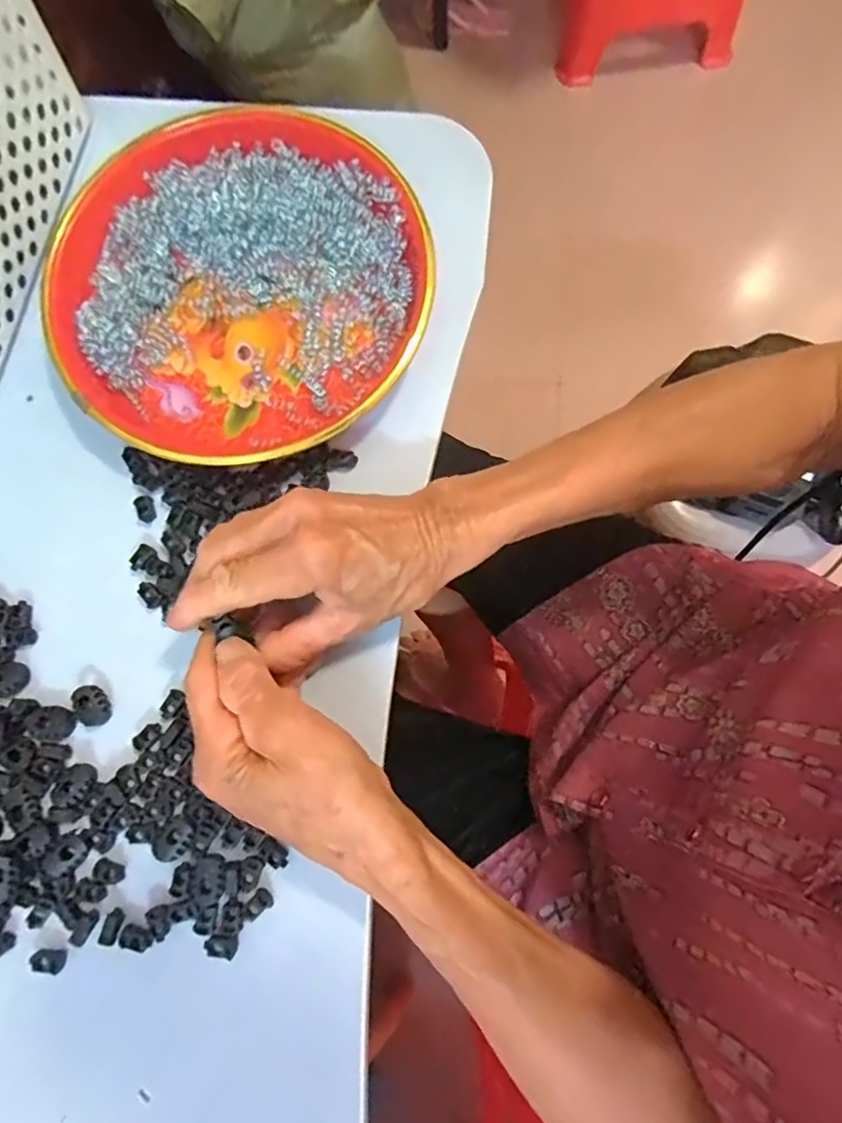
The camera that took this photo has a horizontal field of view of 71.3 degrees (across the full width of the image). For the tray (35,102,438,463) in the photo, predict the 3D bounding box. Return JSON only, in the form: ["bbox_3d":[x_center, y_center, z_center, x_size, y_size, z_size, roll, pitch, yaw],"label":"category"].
[{"bbox_3d":[-0.110,-0.165,0.347,0.211,0.035,0.210,0,78,2],"label":"tray"}]

